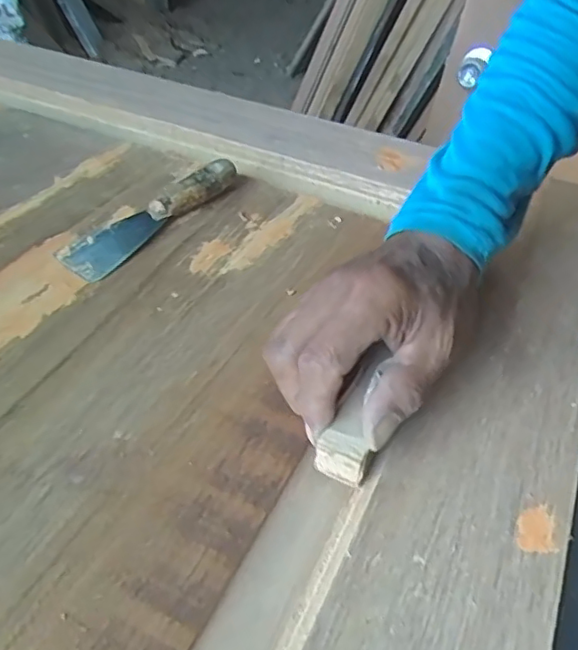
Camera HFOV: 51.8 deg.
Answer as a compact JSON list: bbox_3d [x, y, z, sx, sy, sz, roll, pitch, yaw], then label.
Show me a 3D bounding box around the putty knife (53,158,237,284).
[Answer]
[{"bbox_3d":[-0.102,-0.088,0.459,0.044,0.022,0.159,31,50,27],"label":"putty knife"}]

